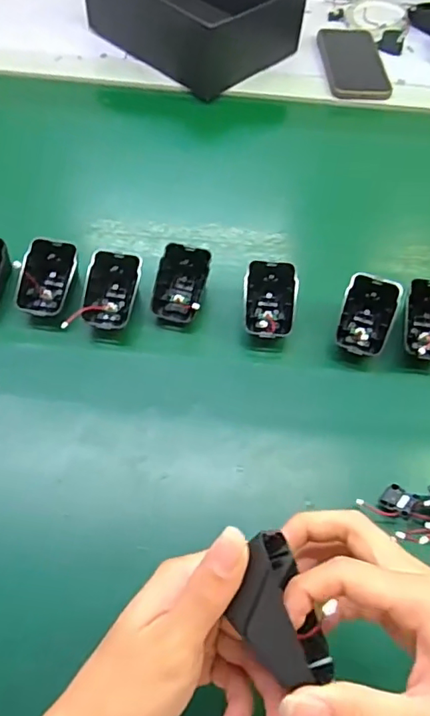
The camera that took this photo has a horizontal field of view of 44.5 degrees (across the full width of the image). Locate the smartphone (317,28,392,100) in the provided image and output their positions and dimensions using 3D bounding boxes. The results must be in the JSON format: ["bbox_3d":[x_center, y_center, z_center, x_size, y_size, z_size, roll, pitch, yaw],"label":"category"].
[{"bbox_3d":[0.184,-0.396,0.699,0.078,0.006,0.154,0,59,-4],"label":"smartphone"}]

